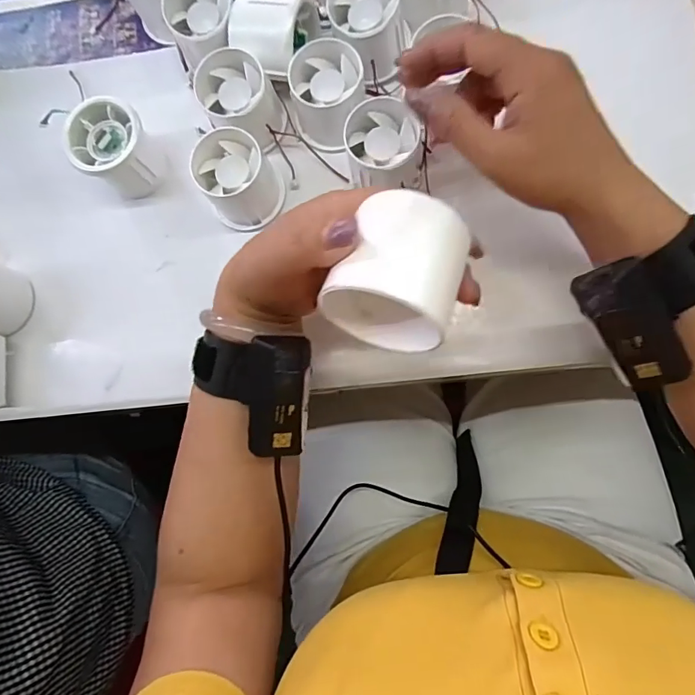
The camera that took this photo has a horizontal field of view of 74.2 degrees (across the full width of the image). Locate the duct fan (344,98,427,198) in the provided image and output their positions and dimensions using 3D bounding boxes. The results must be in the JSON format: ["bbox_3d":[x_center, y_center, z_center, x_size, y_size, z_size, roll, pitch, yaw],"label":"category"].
[{"bbox_3d":[0.027,-0.137,0.328,0.052,0.046,0.059,-11,83,5],"label":"duct fan"}]

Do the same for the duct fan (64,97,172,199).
[{"bbox_3d":[-0.172,-0.149,0.347,0.055,0.046,0.052,-1,84,7],"label":"duct fan"}]

